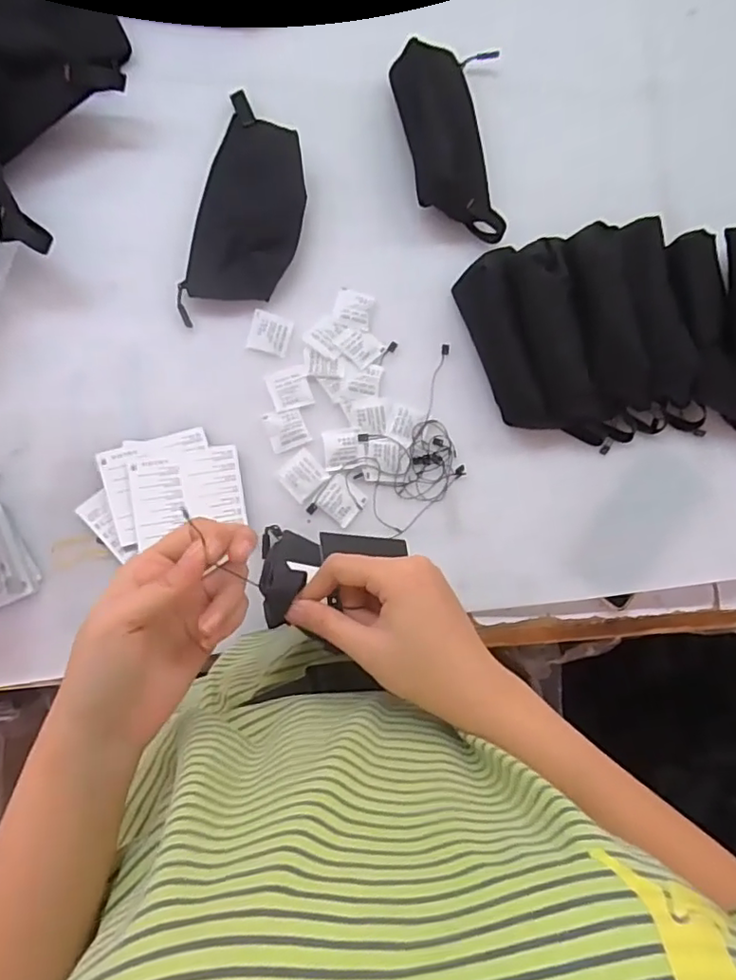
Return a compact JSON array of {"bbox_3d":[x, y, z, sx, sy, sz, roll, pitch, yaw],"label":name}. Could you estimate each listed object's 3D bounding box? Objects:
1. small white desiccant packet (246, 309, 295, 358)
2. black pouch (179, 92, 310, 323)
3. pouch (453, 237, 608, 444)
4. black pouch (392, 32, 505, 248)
[{"bbox_3d":[-0.096,-0.155,0.586,0.040,0.004,0.039,15,85,-4],"label":"small white desiccant packet"},{"bbox_3d":[-0.112,-0.278,0.581,0.096,0.032,0.214,14,85,-4],"label":"black pouch"},{"bbox_3d":[0.169,-0.142,0.587,0.105,0.057,0.214,-20,88,-7],"label":"pouch"},{"bbox_3d":[0.089,-0.358,0.590,0.113,0.060,0.209,-7,87,-6],"label":"black pouch"}]

